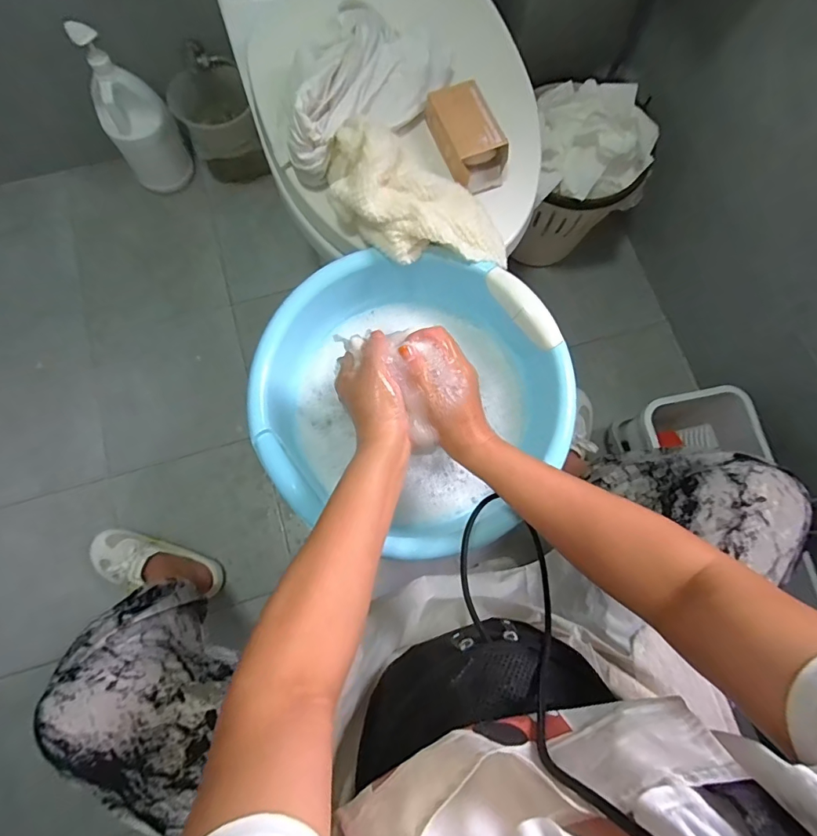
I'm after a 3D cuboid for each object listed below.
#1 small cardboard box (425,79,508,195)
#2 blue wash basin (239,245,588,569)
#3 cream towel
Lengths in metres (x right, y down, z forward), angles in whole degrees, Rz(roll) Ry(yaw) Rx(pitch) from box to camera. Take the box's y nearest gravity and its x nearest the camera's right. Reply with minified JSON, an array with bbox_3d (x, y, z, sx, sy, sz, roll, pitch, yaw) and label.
[{"bbox_3d":[0.073,-0.340,0.564,0.067,0.043,0.117,-22,78,-7],"label":"small cardboard box"},{"bbox_3d":[0.004,-0.021,0.533,0.338,0.101,0.326,0,76,-1],"label":"blue wash basin"},{"bbox_3d":[0.004,-0.240,0.518,0.221,0.063,0.114,33,78,7],"label":"cream towel"}]

